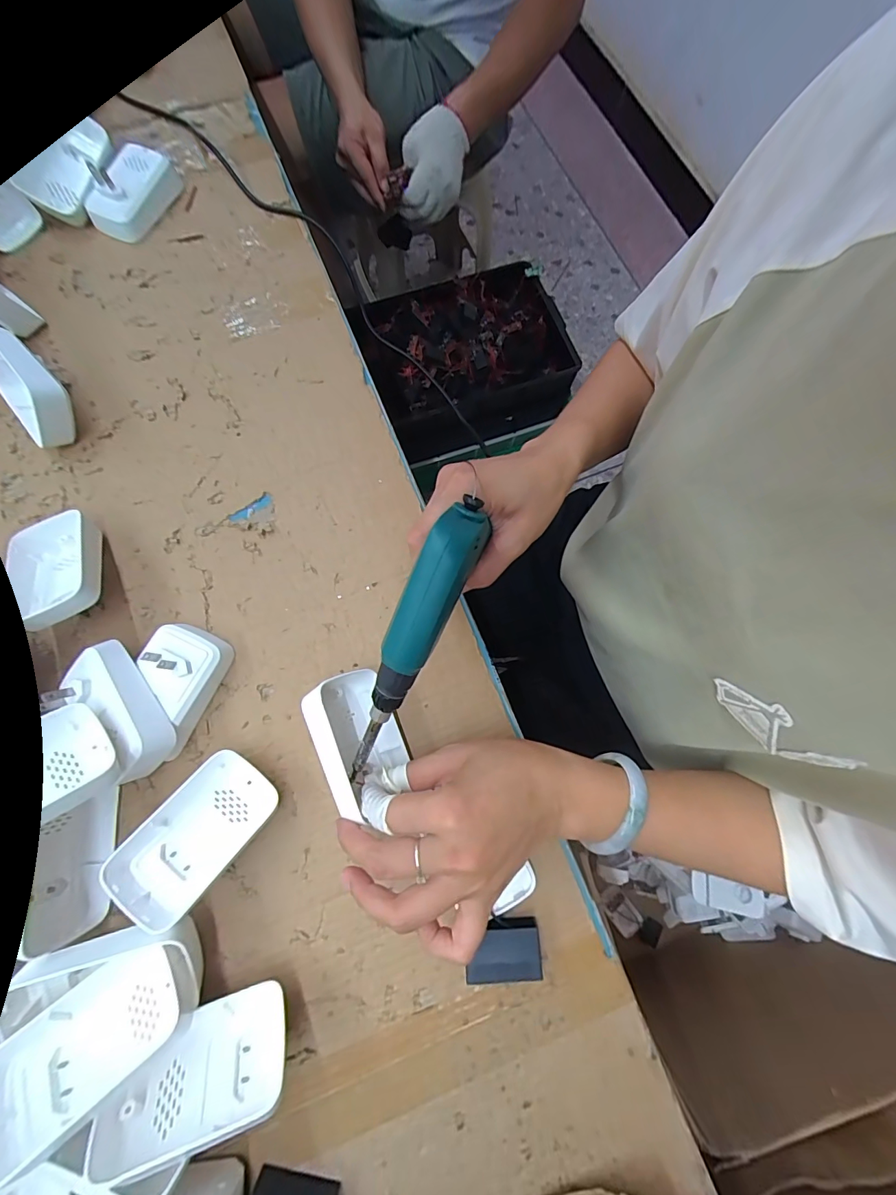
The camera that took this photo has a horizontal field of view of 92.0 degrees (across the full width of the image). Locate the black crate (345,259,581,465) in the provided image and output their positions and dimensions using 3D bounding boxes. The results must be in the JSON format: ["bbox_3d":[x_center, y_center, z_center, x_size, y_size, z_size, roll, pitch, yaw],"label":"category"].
[{"bbox_3d":[0.044,-0.570,1.040,0.449,0.208,0.322,-20,77,-7],"label":"black crate"}]

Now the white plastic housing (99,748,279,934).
[{"bbox_3d":[-0.167,0.155,0.288,0.062,0.024,0.098,41,61,8],"label":"white plastic housing"}]

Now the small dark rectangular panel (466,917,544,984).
[{"bbox_3d":[0.035,0.227,0.283,0.046,0.018,0.033,-2,75,-1],"label":"small dark rectangular panel"}]

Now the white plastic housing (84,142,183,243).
[{"bbox_3d":[-0.310,-0.402,0.425,0.045,0.042,0.089,36,78,9],"label":"white plastic housing"}]

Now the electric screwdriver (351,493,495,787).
[{"bbox_3d":[-0.023,0.032,0.249,0.025,0.031,0.178,26,109,7],"label":"electric screwdriver"}]

